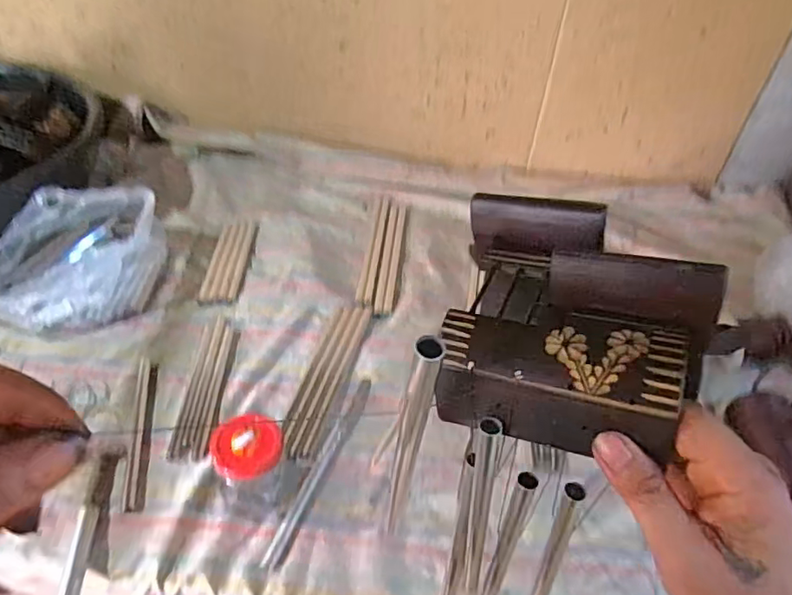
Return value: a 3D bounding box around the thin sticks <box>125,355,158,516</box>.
[{"bbox_3d":[-0.278,0.145,0.626,0.020,0.007,0.188,-3,46,-15],"label":"thin sticks"}]

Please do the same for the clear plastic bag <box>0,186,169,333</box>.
[{"bbox_3d":[-0.409,-0.050,0.744,0.154,0.116,0.239,22,45,18],"label":"clear plastic bag"}]

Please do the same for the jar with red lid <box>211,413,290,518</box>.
[{"bbox_3d":[-0.140,0.165,0.554,0.069,0.088,0.064,3,42,-3],"label":"jar with red lid"}]

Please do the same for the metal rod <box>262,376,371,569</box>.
[{"bbox_3d":[-0.077,0.179,0.615,0.018,0.011,0.235,17,43,13],"label":"metal rod"}]

